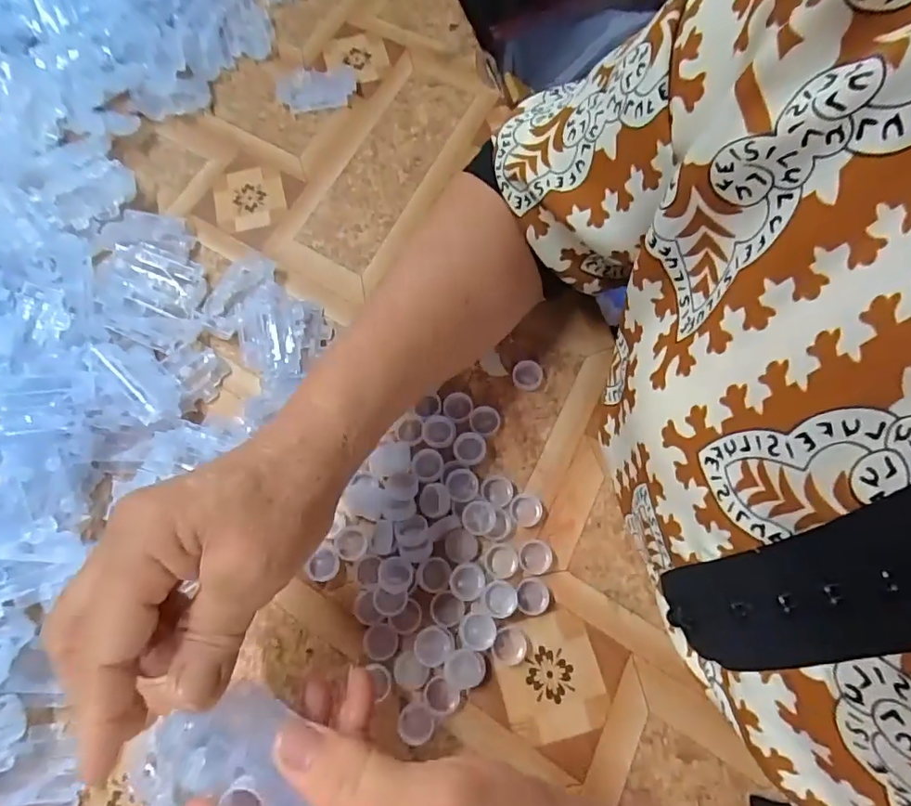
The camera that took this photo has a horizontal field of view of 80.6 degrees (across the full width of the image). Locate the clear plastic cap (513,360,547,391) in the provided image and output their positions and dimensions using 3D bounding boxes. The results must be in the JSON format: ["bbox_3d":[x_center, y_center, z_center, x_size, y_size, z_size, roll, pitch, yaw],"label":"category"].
[{"bbox_3d":[0.051,-0.019,0.372,0.022,0.007,0.021,-1,69,2],"label":"clear plastic cap"}]

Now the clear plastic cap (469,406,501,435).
[{"bbox_3d":[0.020,0.012,0.362,0.020,0.007,0.019,-1,69,2],"label":"clear plastic cap"}]

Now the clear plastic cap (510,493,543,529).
[{"bbox_3d":[0.044,0.068,0.339,0.020,0.006,0.021,-1,69,2],"label":"clear plastic cap"}]

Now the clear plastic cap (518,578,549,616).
[{"bbox_3d":[0.047,0.115,0.321,0.020,0.005,0.020,-1,69,2],"label":"clear plastic cap"}]

